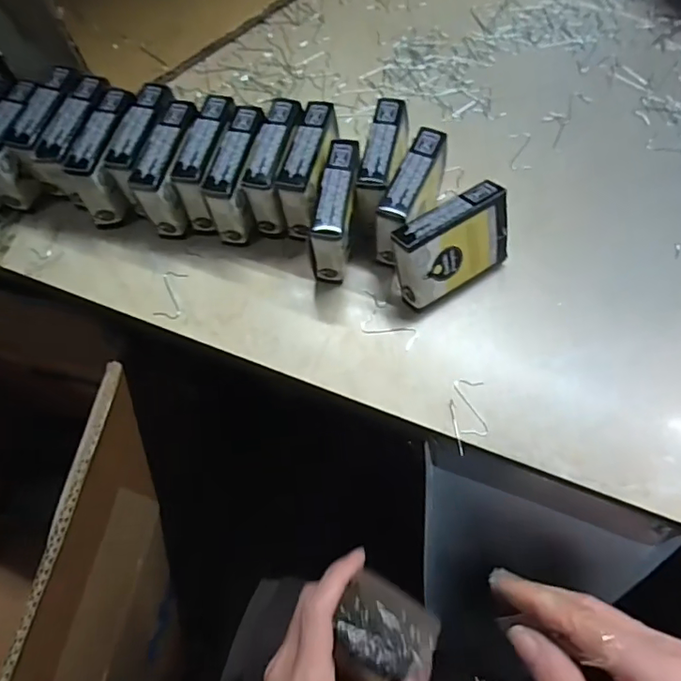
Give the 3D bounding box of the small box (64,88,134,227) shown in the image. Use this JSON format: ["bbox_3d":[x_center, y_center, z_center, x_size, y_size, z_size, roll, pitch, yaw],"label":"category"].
[{"bbox_3d":[-0.156,-0.124,0.377,0.024,0.056,0.079,11,68,7],"label":"small box"}]

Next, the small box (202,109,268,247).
[{"bbox_3d":[-0.066,-0.109,0.367,0.023,0.058,0.074,11,68,7],"label":"small box"}]

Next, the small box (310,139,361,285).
[{"bbox_3d":[-0.001,-0.081,0.351,0.021,0.057,0.074,9,67,6],"label":"small box"}]

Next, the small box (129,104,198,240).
[{"bbox_3d":[-0.111,-0.114,0.371,0.025,0.056,0.072,12,68,7],"label":"small box"}]

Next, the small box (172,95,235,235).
[{"bbox_3d":[-0.087,-0.118,0.371,0.023,0.057,0.077,11,68,7],"label":"small box"}]

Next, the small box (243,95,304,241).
[{"bbox_3d":[-0.041,-0.114,0.367,0.023,0.058,0.073,12,68,7],"label":"small box"}]

